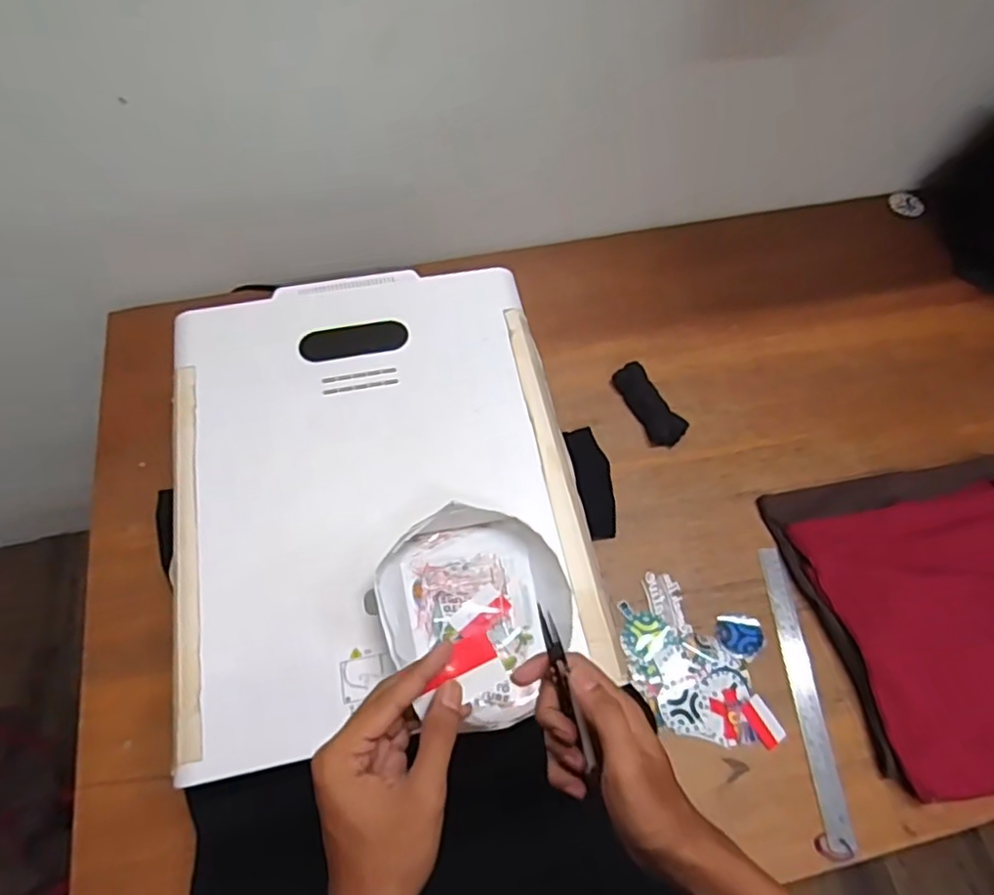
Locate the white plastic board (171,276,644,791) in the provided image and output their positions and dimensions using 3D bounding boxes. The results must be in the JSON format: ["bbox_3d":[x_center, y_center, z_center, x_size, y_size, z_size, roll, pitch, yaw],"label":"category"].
[{"bbox_3d":[-0.124,0.022,0.672,0.398,0.022,0.489,-11,64,-8],"label":"white plastic board"}]

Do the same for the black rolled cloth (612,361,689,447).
[{"bbox_3d":[0.210,-0.059,0.903,0.050,0.021,0.128,-27,67,-15],"label":"black rolled cloth"}]

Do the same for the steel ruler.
[{"bbox_3d":[0.351,0.275,0.745,0.030,0.006,0.323,-8,63,7],"label":"steel ruler"}]

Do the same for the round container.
[{"bbox_3d":[-0.019,0.140,0.588,0.173,0.048,0.162,1,63,-2],"label":"round container"}]

